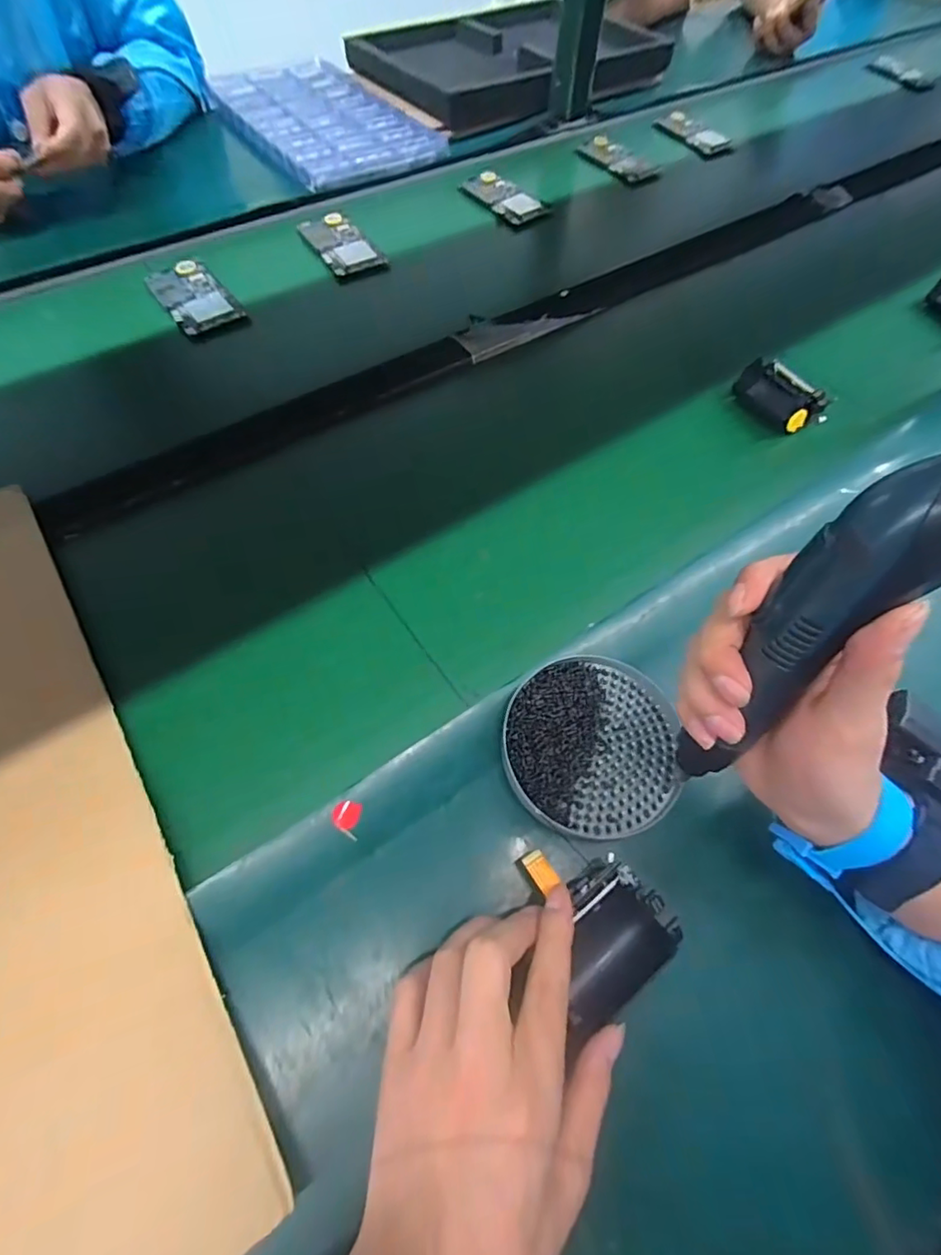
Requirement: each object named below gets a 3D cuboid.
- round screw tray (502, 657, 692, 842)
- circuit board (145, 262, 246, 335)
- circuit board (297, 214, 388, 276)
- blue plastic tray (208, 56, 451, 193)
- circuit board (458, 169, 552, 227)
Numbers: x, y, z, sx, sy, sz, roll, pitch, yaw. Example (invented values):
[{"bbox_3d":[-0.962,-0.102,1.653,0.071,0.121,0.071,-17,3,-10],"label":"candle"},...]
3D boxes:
[{"bbox_3d":[0.077,0.074,0.357,0.112,0.025,0.110,1,62,-2],"label":"round screw tray"},{"bbox_3d":[-0.292,-0.353,0.579,0.065,0.009,0.121,-32,68,-18],"label":"circuit board"},{"bbox_3d":[-0.151,-0.445,0.639,0.061,0.011,0.110,-28,67,-16],"label":"circuit board"},{"bbox_3d":[-0.217,-0.735,0.789,0.220,0.015,0.390,-30,68,-17],"label":"blue plastic tray"},{"bbox_3d":[0.044,-0.547,0.704,0.061,0.012,0.115,-40,71,-20],"label":"circuit board"}]

